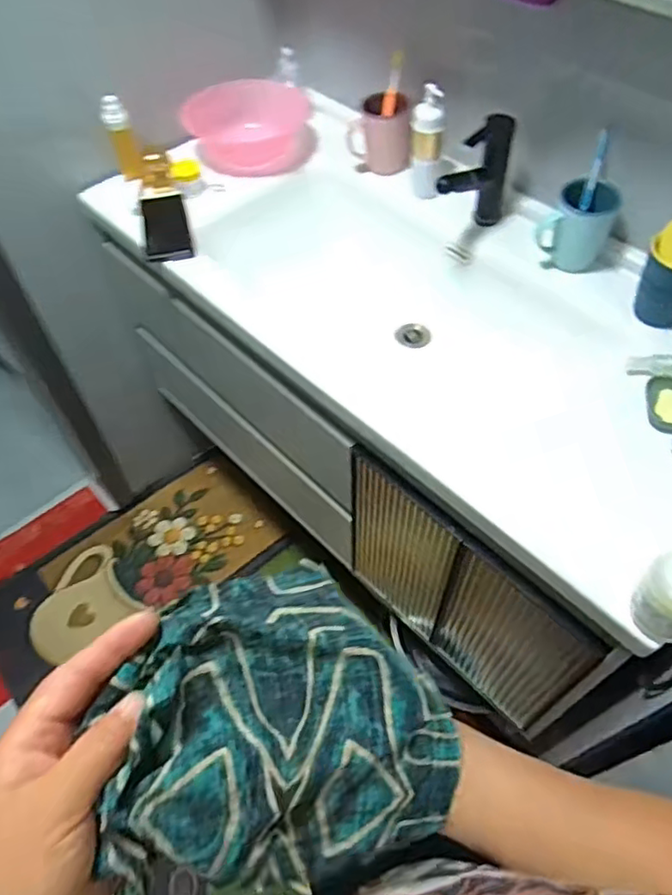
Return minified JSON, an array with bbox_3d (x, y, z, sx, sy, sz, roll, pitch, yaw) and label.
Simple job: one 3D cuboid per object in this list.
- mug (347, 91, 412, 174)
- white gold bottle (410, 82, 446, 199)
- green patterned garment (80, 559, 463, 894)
[{"bbox_3d":[0.076,-0.550,1.071,0.107,0.103,0.088,0,53,0],"label":"mug"},{"bbox_3d":[0.146,-0.493,0.988,0.052,0.169,0.058,6,54,4],"label":"white gold bottle"},{"bbox_3d":[-0.032,0.147,0.340,0.175,0.086,0.151,-18,56,-13],"label":"green patterned garment"}]

